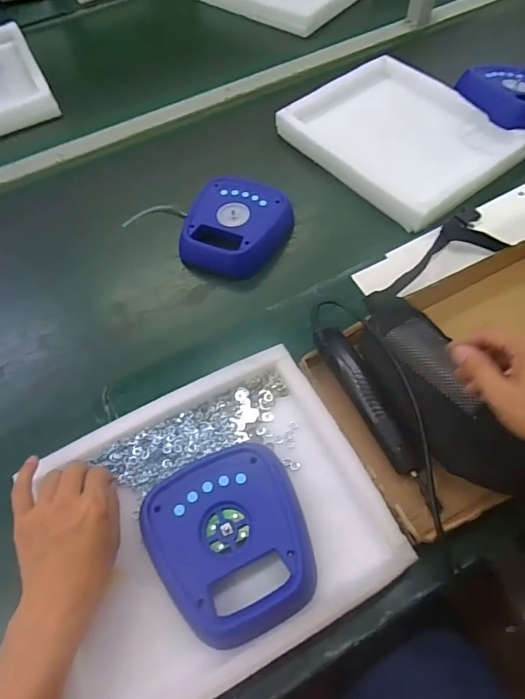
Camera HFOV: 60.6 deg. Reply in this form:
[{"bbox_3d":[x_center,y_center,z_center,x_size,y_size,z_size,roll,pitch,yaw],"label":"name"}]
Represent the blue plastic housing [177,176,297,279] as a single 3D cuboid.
[{"bbox_3d":[-0.042,-0.196,0.729,0.155,0.047,0.171,17,63,12],"label":"blue plastic housing"}]

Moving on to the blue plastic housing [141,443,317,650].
[{"bbox_3d":[-0.030,0.197,0.464,0.154,0.031,0.173,-23,62,-9],"label":"blue plastic housing"}]

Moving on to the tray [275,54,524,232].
[{"bbox_3d":[0.241,-0.386,0.812,0.293,0.053,0.372,-36,65,-16],"label":"tray"}]

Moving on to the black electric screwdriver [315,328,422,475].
[{"bbox_3d":[0.131,0.056,0.550,0.042,0.033,0.197,-26,62,-11],"label":"black electric screwdriver"}]

